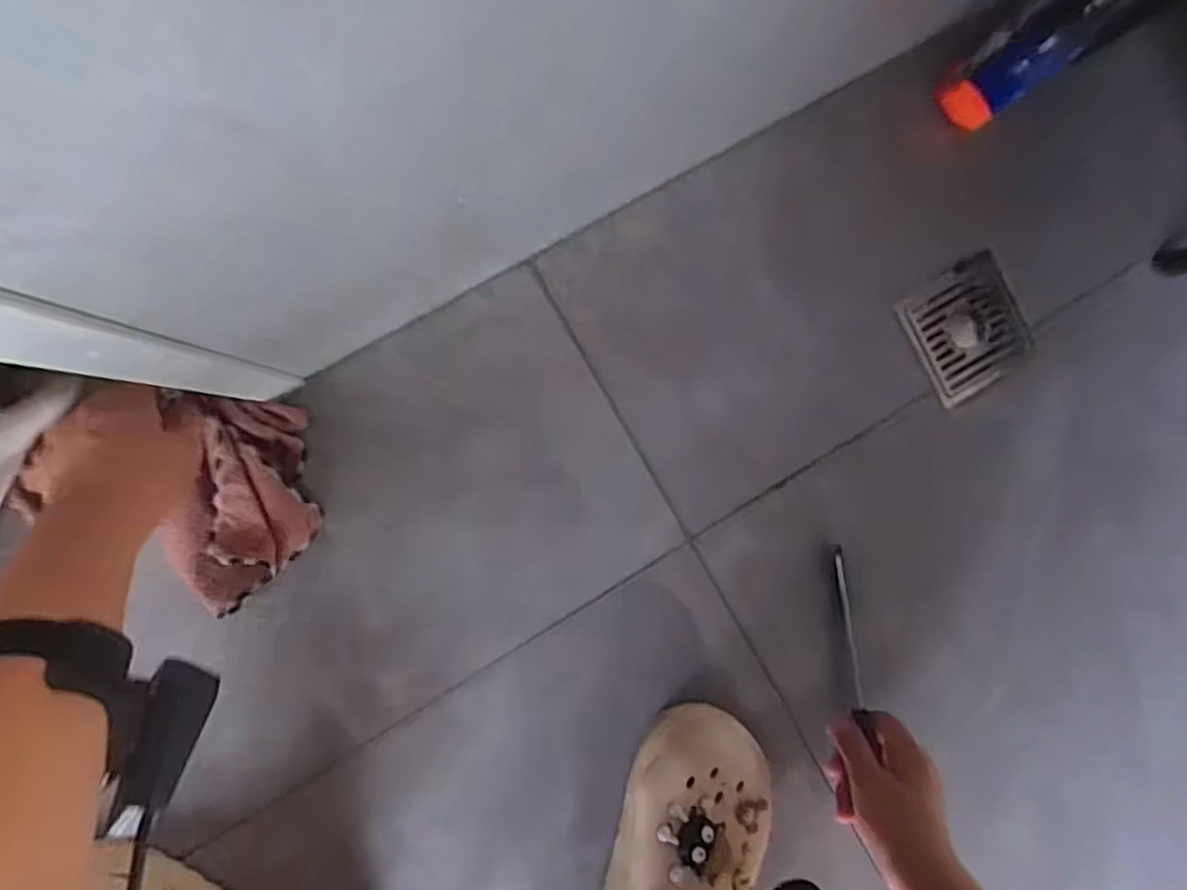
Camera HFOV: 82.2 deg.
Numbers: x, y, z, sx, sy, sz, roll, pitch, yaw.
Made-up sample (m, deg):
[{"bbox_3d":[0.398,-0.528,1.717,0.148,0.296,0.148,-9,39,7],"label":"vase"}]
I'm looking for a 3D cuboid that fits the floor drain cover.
[{"bbox_3d":[0.309,-0.097,0.558,0.106,0.012,0.094,-33,95,-7],"label":"floor drain cover"}]

